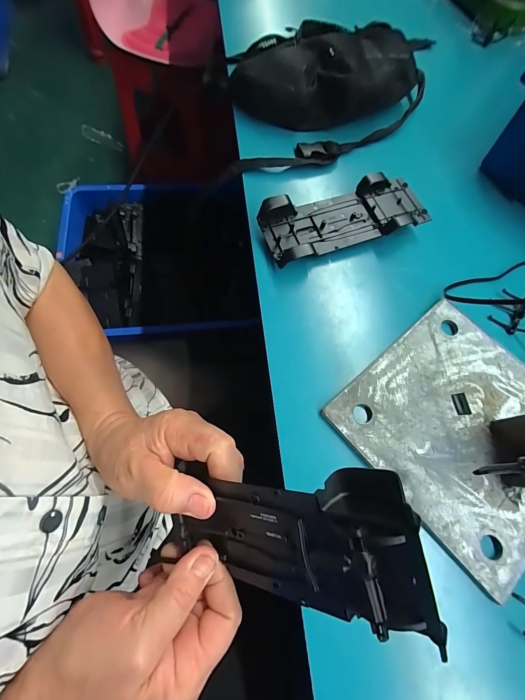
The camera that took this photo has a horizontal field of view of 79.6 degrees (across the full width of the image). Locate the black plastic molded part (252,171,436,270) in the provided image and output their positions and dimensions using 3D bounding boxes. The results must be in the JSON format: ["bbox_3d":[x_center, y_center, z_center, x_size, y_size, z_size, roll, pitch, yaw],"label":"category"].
[{"bbox_3d":[0.097,-0.152,0.368,0.198,0.038,0.078,-20,71,-11],"label":"black plastic molded part"}]

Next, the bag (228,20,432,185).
[{"bbox_3d":[0.083,-0.380,0.436,0.357,0.064,0.224,-27,72,-13],"label":"bag"}]

